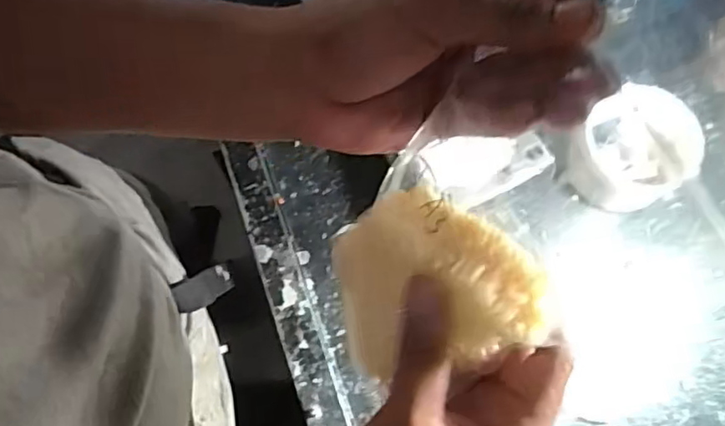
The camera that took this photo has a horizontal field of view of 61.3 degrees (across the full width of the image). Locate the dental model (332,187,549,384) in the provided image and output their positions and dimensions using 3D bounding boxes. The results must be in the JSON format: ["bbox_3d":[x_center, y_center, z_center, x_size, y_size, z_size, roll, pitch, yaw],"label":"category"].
[{"bbox_3d":[0.028,0.031,0.282,0.032,0.101,0.077,2,67,-42],"label":"dental model"}]

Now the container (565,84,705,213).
[{"bbox_3d":[0.234,-0.052,0.534,0.093,0.064,0.092,0,72,-1],"label":"container"}]

